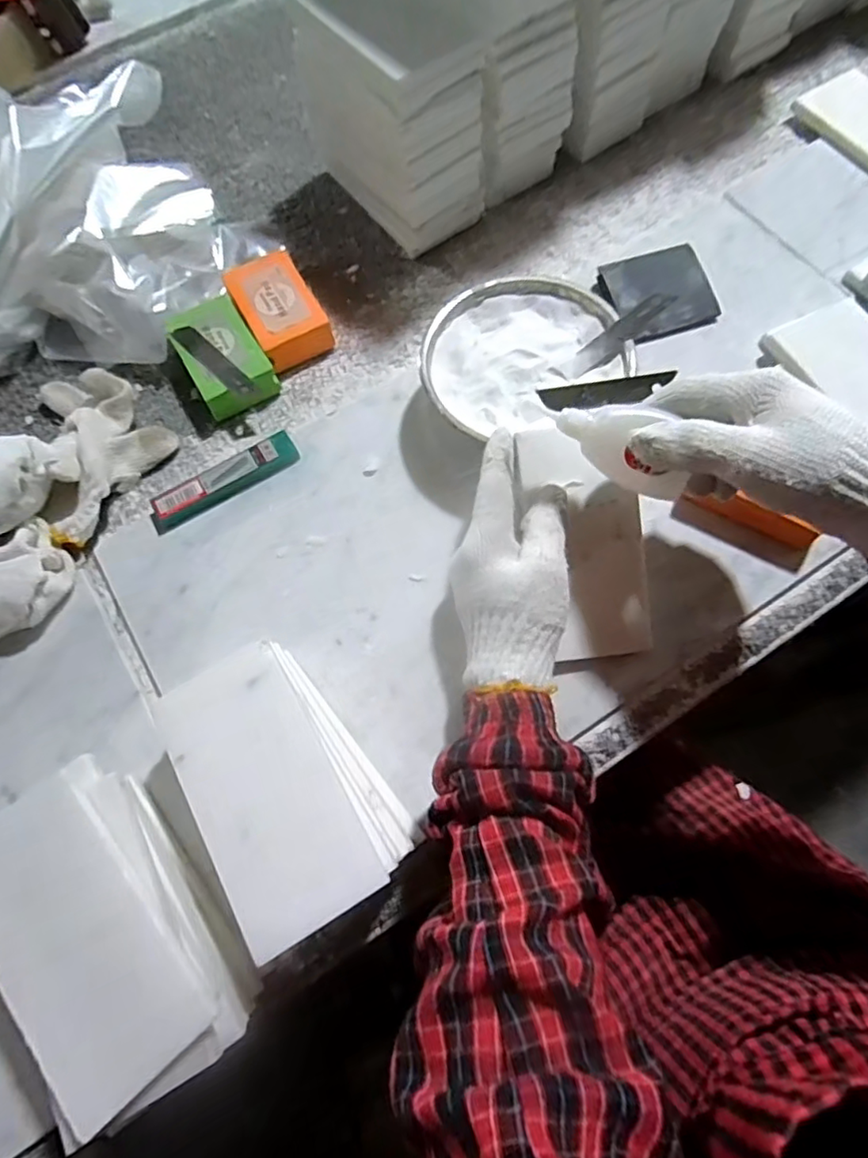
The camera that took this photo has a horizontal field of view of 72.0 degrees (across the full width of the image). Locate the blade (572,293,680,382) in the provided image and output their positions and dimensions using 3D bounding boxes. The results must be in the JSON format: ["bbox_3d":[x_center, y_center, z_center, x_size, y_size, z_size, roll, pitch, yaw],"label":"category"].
[{"bbox_3d":[0.135,-0.177,0.433,0.087,0.007,0.020,-40,72,3],"label":"blade"}]

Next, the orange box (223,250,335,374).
[{"bbox_3d":[-0.129,-0.223,0.502,0.058,0.033,0.098,-30,71,-8],"label":"orange box"}]

